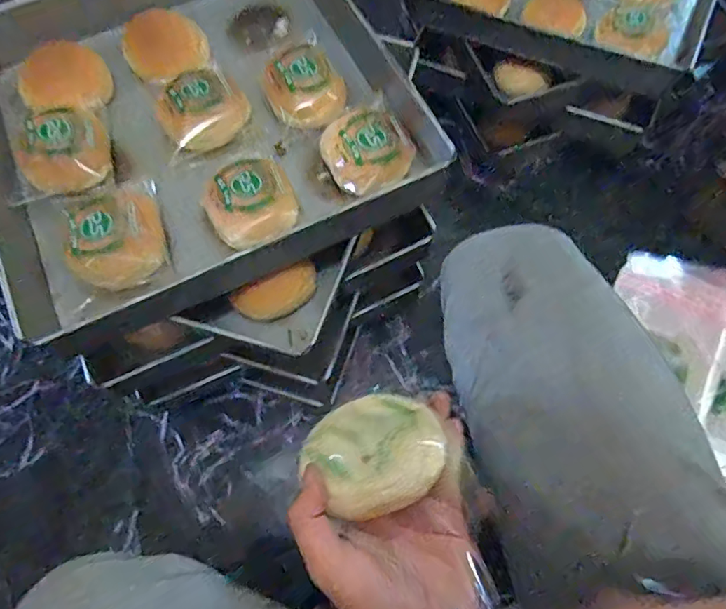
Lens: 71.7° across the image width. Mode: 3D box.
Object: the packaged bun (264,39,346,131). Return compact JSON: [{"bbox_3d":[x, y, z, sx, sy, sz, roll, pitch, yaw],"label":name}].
[{"bbox_3d":[-0.061,-0.237,0.546,0.080,0.036,0.106,-29,71,-10],"label":"packaged bun"}]

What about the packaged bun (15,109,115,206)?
[{"bbox_3d":[-0.321,-0.163,0.529,0.091,0.043,0.102,-14,69,-5],"label":"packaged bun"}]

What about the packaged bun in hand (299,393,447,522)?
[{"bbox_3d":[0.007,0.102,0.347,0.089,0.040,0.084,-26,53,-25],"label":"packaged bun in hand"}]

